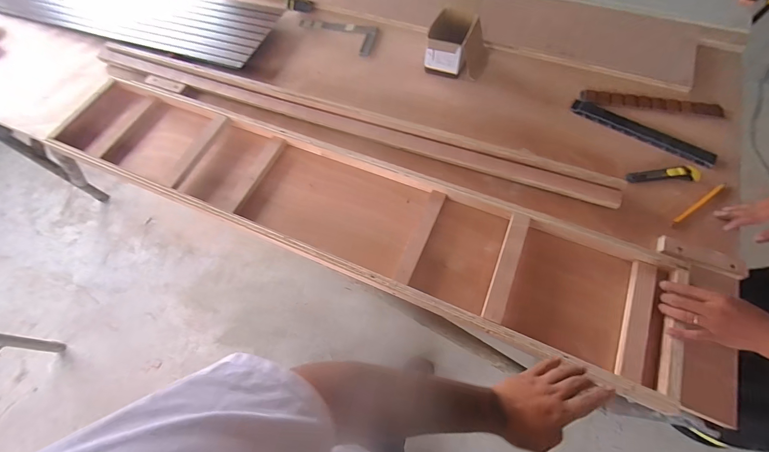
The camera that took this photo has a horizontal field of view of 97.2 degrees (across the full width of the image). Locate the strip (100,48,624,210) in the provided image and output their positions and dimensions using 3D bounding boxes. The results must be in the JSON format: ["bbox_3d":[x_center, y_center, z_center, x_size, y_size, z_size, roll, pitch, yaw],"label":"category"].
[{"bbox_3d":[-0.163,-0.269,0.828,1.381,0.032,0.054,19,67,12],"label":"strip"}]

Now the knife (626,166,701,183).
[{"bbox_3d":[0.582,-0.104,0.708,0.139,0.021,0.033,-3,64,1],"label":"knife"}]

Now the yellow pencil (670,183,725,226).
[{"bbox_3d":[0.627,-0.044,0.676,0.152,0.010,0.010,-31,67,-11],"label":"yellow pencil"}]

